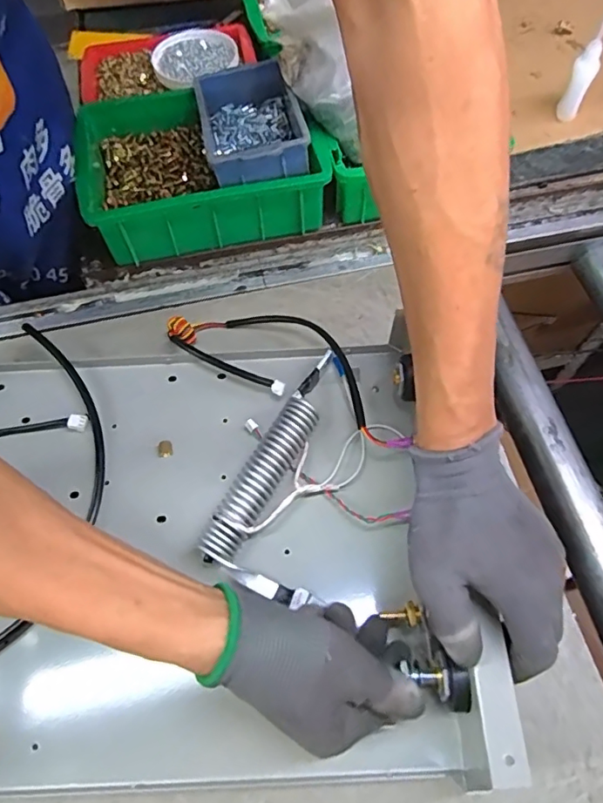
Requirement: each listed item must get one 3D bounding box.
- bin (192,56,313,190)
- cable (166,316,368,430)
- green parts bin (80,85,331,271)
[{"bbox_3d":[-0.052,-0.286,0.541,0.098,0.057,0.152,-12,52,-3],"label":"bin"},{"bbox_3d":[-0.023,-0.048,0.490,0.211,0.051,0.089,25,66,13],"label":"cable"},{"bbox_3d":[-0.110,-0.255,0.575,0.229,0.085,0.192,-12,63,-4],"label":"green parts bin"}]

